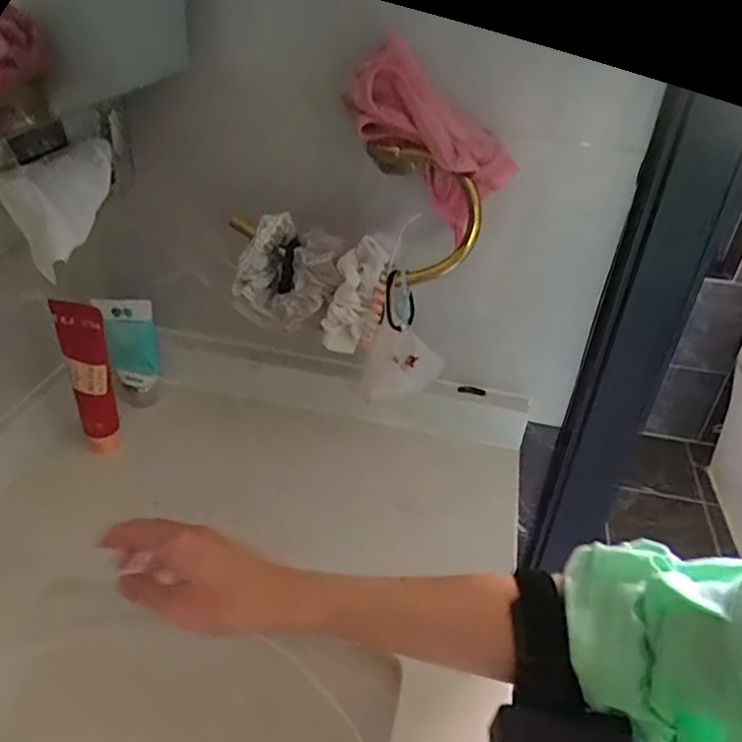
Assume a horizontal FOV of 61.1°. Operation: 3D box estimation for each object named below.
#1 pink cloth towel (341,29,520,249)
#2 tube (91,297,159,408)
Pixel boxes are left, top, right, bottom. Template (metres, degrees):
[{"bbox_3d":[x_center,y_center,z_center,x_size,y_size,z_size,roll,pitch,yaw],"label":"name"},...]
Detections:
[{"bbox_3d":[0.051,-0.186,0.515,0.131,0.142,0.061,15,37,17],"label":"pink cloth towel"},{"bbox_3d":[-0.256,-0.021,0.680,0.052,0.127,0.033,-6,36,-12],"label":"tube"}]

